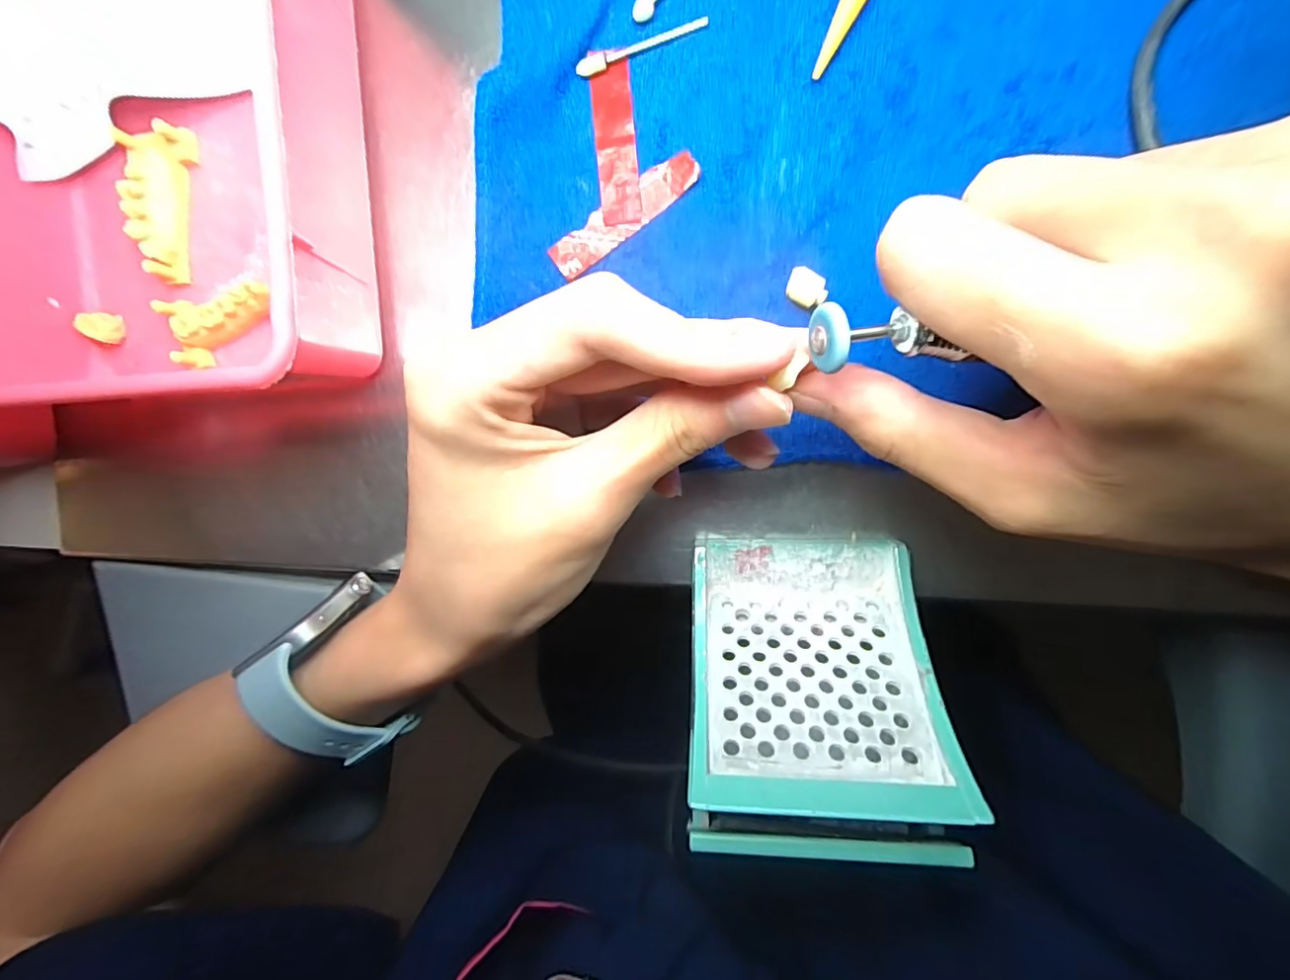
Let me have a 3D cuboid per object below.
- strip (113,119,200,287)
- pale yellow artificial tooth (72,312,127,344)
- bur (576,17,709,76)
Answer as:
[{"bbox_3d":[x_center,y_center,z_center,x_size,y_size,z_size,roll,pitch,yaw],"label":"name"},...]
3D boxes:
[{"bbox_3d":[-0.183,-0.108,0.208,0.019,0.016,0.054,-1,93,6],"label":"strip"},{"bbox_3d":[-0.213,-0.064,0.217,0.009,0.014,0.011,10,95,6],"label":"pale yellow artificial tooth"},{"bbox_3d":[-0.001,-0.153,0.189,0.047,0.004,0.006,-18,91,7],"label":"bur"}]

